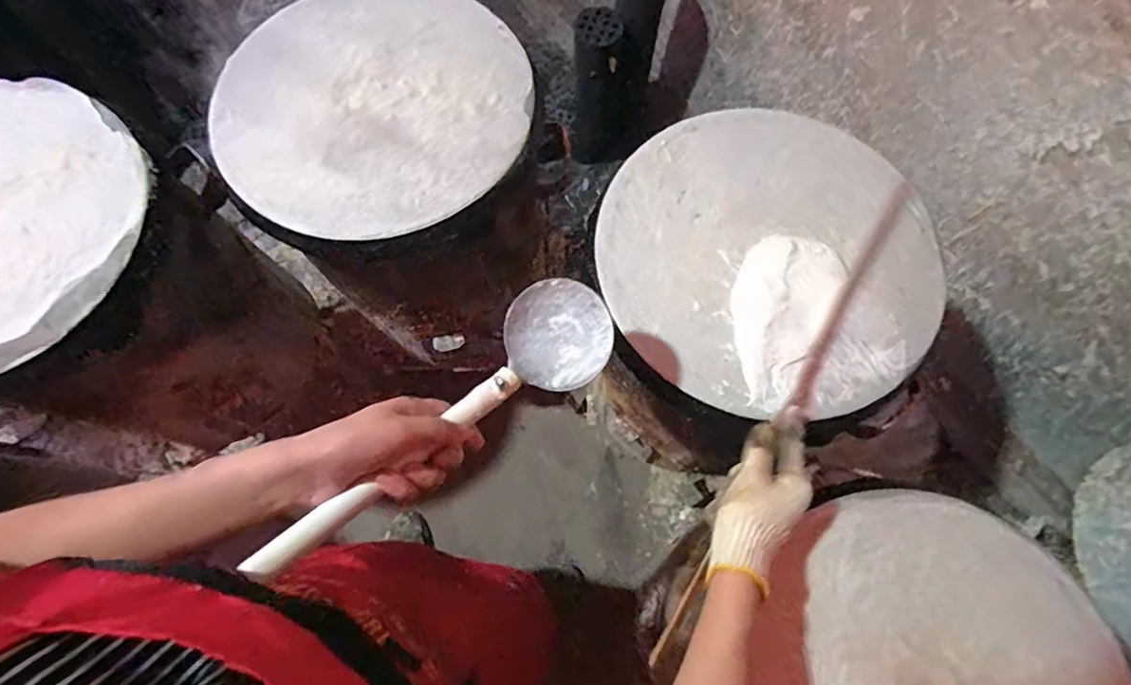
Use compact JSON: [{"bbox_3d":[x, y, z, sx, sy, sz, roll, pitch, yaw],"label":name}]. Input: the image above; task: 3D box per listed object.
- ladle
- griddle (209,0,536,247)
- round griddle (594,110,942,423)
[{"bbox_3d":[-0.086,0.053,0.427,0.089,0.060,0.310,45,54,12],"label":"ladle"},{"bbox_3d":[-0.226,-0.289,0.670,0.359,0.023,0.357,0,72,-1],"label":"griddle"},{"bbox_3d":[0.222,-0.103,0.616,0.360,0.035,0.356,0,72,-1],"label":"round griddle"}]

